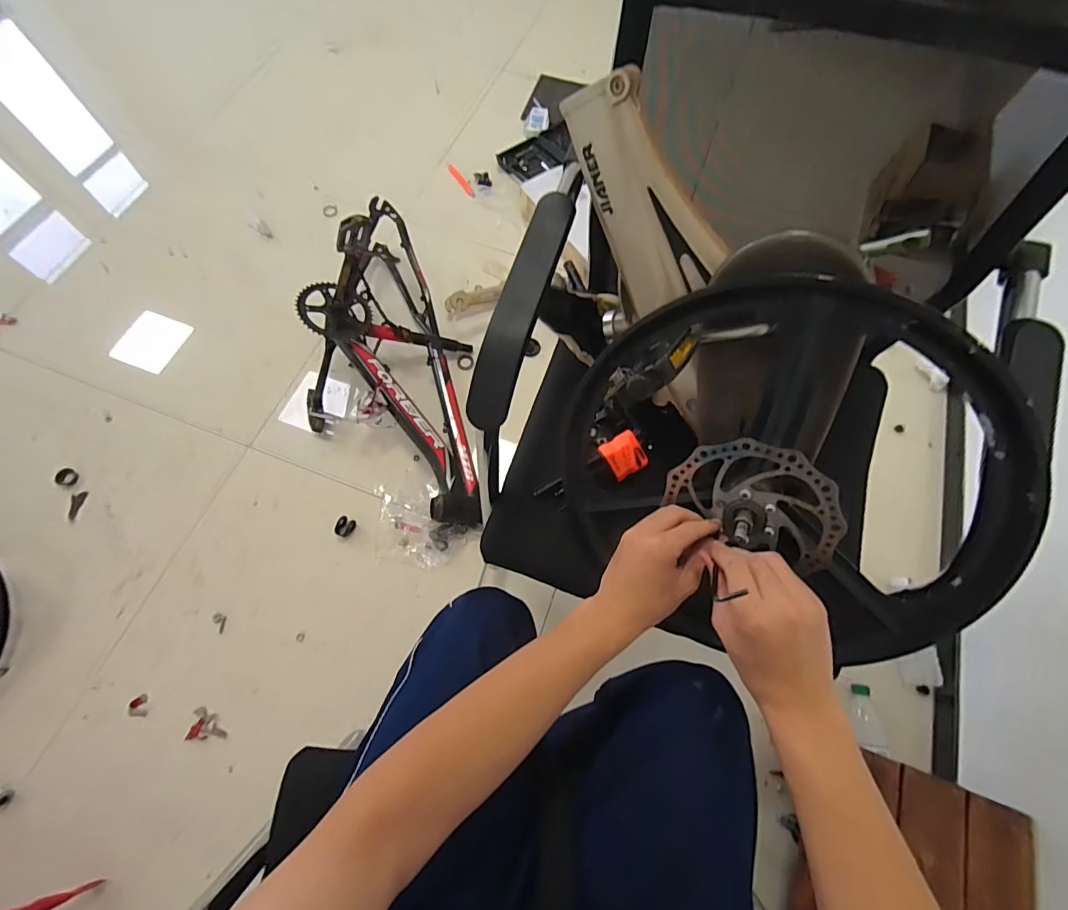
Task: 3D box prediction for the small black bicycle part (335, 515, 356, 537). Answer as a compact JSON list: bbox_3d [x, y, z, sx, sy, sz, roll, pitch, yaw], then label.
[{"bbox_3d":[-0.426,0.162,1.036,0.039,0.014,0.043,25,70,8],"label":"small black bicycle part"}]

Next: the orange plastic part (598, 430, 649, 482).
[{"bbox_3d":[0.121,0.001,0.622,0.050,0.025,0.052,-31,73,-13],"label":"orange plastic part"}]

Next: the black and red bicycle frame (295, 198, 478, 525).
[{"bbox_3d":[-0.385,-0.243,1.076,0.389,0.254,0.862,-22,71,-10],"label":"black and red bicycle frame"}]

